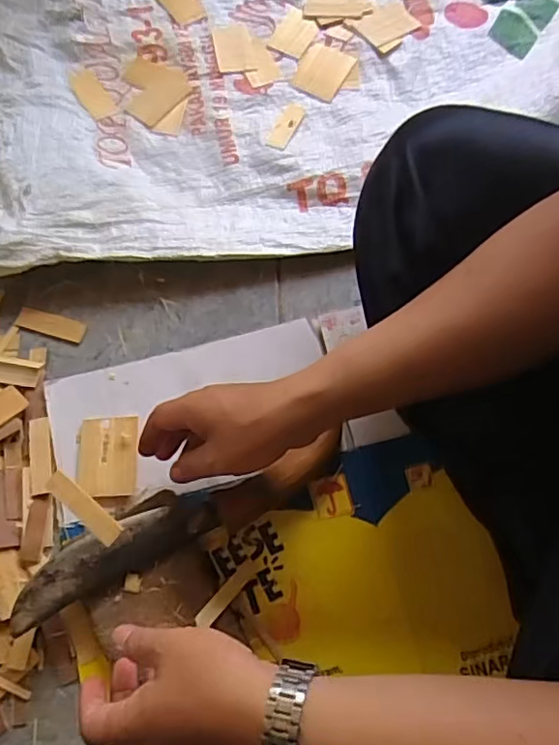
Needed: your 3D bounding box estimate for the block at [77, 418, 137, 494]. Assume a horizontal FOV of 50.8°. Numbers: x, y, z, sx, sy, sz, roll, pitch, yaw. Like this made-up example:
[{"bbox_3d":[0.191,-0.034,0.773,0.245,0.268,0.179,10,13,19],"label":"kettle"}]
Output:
[{"bbox_3d":[-0.161,0.077,0.545,0.054,0.012,0.072,0,71,2],"label":"block"}]

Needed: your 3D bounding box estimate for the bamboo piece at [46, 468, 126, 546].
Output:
[{"bbox_3d":[-0.158,0.109,0.475,0.071,0.007,0.019,46,77,-8],"label":"bamboo piece"}]

